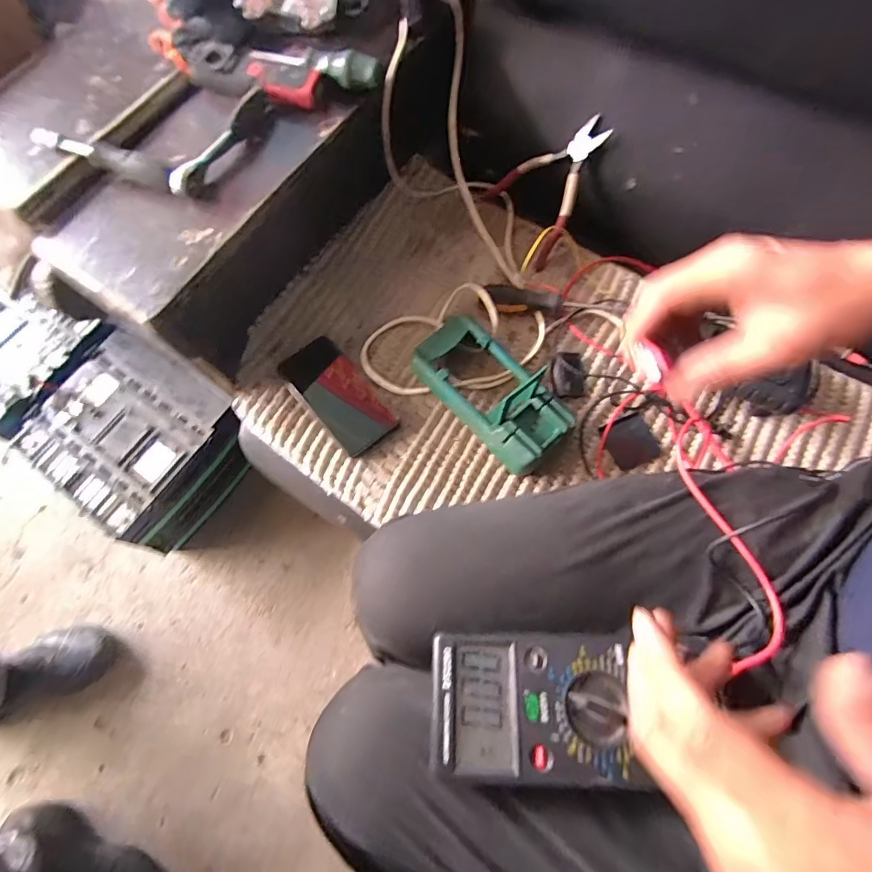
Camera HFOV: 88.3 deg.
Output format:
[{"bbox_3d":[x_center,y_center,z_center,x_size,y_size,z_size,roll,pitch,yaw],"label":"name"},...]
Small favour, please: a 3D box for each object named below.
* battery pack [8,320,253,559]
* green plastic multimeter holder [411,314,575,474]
[{"bbox_3d":[-0.541,0.012,0.840,0.323,0.159,0.272,33,76,13],"label":"battery pack"},{"bbox_3d":[0.065,-0.051,0.542,0.101,0.054,0.197,-40,73,-12],"label":"green plastic multimeter holder"}]

